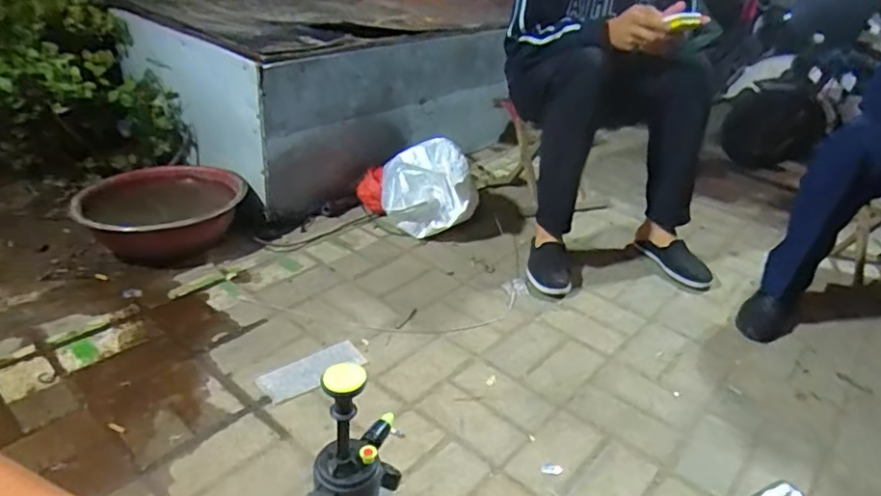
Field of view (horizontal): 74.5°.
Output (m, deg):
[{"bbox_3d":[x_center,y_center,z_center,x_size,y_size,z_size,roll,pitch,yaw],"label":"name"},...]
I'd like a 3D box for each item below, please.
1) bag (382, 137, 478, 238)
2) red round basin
[{"bbox_3d":[-0.034,-0.163,1.618,0.258,0.217,0.194,3,30,-4],"label":"bag"},{"bbox_3d":[-0.733,-0.097,1.541,0.407,0.131,0.441,-9,34,-21],"label":"red round basin"}]

